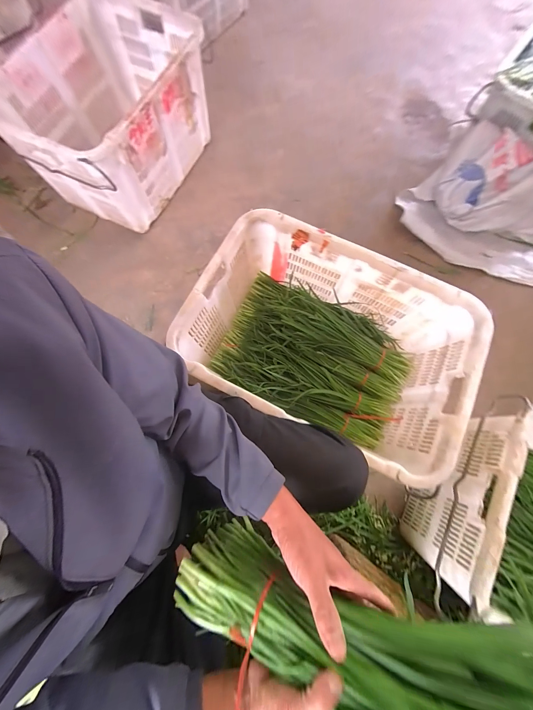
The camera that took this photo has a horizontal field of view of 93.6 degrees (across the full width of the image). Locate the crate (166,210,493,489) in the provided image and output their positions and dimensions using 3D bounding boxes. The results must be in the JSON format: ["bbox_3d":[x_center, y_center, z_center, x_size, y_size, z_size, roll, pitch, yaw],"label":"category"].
[{"bbox_3d":[0.151,-0.026,0.706,0.677,0.276,0.468,26,77,6],"label":"crate"}]

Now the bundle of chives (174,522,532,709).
[{"bbox_3d":[0.093,0.317,0.274,0.426,0.092,0.121,0,71,27],"label":"bundle of chives"}]

